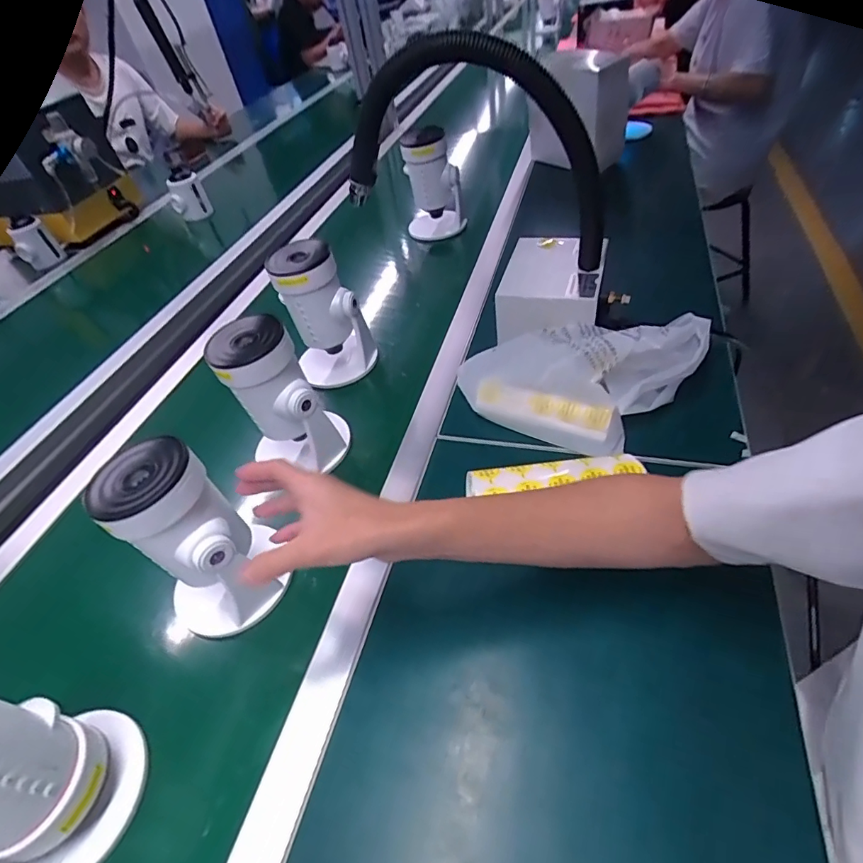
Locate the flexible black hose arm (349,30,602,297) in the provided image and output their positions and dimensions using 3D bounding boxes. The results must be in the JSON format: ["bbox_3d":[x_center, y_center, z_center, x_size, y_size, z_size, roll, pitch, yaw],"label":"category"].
[{"bbox_3d":[0.057,-0.327,0.603,0.307,0.259,0.149,13,49,25],"label":"flexible black hose arm"}]

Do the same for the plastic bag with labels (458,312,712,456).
[{"bbox_3d":[0.180,-0.079,0.605,0.238,0.105,0.200,28,58,33],"label":"plastic bag with labels"}]

